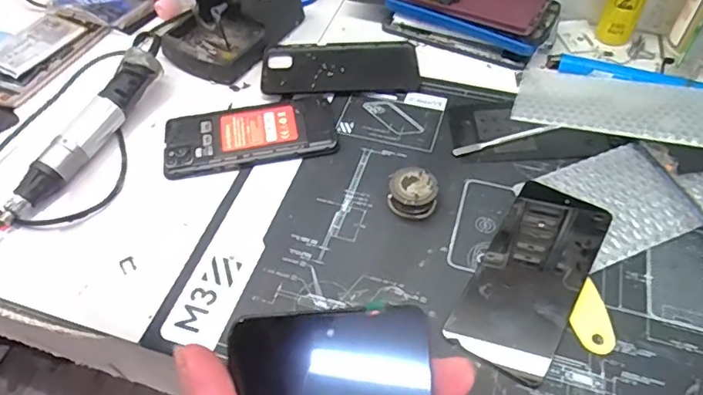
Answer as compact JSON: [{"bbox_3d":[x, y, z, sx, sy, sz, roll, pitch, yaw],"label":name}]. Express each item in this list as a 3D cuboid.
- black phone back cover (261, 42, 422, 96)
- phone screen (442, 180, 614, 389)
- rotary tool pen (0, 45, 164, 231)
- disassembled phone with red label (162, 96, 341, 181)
[{"bbox_3d":[-0.011,-0.137,0.564,0.156,0.004,0.079,-3,52,1],"label":"black phone back cover"},{"bbox_3d":[0.136,0.054,0.407,0.072,0.010,0.160,26,58,21],"label":"phone screen"},{"bbox_3d":[-0.244,-0.047,0.483,0.038,0.035,0.241,16,54,14],"label":"rotary tool pen"},{"bbox_3d":[-0.094,-0.059,0.504,0.155,0.009,0.080,-11,52,-6],"label":"disassembled phone with red label"}]

